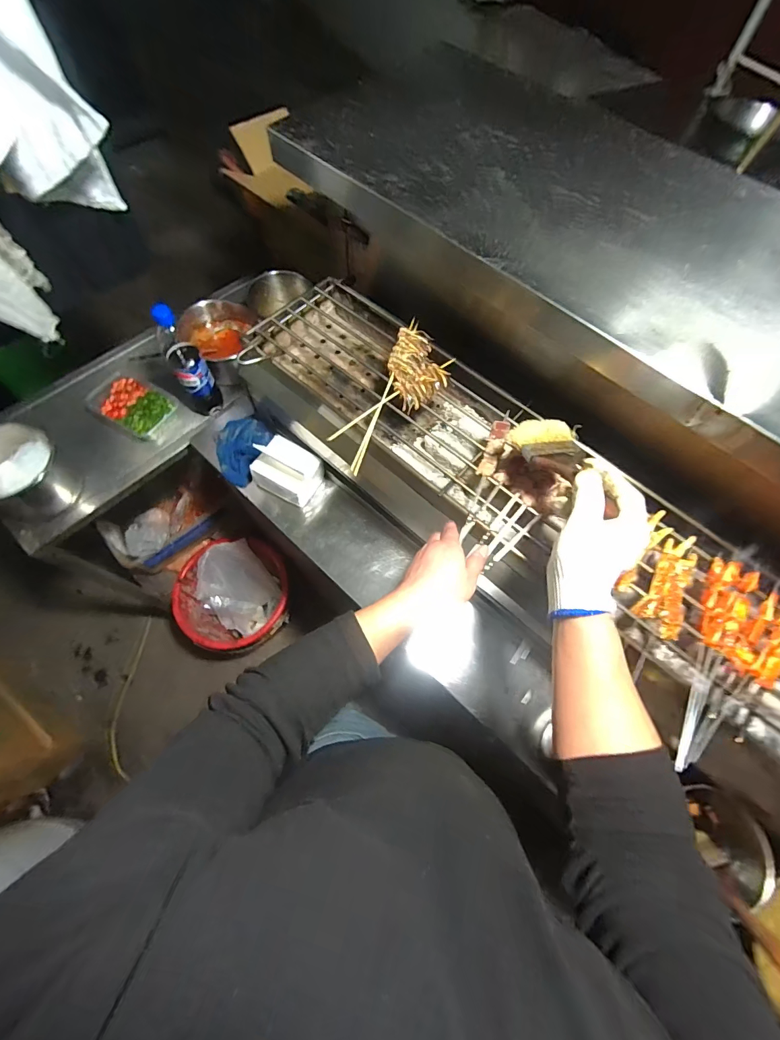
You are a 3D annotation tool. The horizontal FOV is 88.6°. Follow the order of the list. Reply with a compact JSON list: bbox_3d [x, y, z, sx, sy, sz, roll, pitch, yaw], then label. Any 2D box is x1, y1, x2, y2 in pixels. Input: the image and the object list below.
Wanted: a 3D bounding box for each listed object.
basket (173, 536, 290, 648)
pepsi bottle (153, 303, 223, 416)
[{"bbox_3d":[-0.472,0.241,1.262,0.293,0.256,0.302,0,67,-1],"label":"basket"},{"bbox_3d":[-0.391,-0.298,0.770,0.068,0.245,0.058,-31,71,-13],"label":"pepsi bottle"}]

